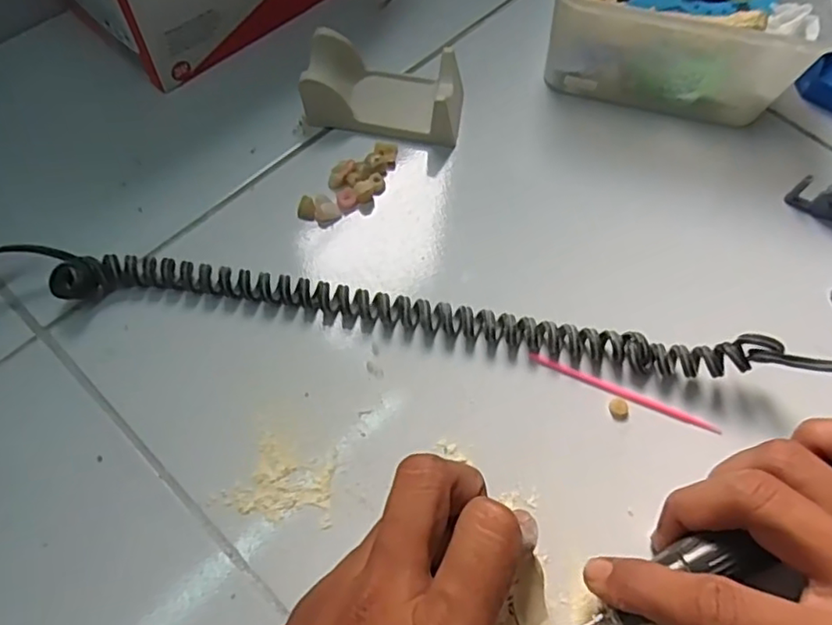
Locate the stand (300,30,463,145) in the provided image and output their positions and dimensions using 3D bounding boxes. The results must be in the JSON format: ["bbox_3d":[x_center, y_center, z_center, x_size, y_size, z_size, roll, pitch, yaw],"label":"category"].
[{"bbox_3d":[-0.018,-0.130,0.359,0.090,0.032,0.049,6,64,-1],"label":"stand"}]

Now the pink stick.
[{"bbox_3d":[0.101,0.039,0.298,0.094,0.004,0.006,22,64,7],"label":"pink stick"}]

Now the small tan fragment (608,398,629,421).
[{"bbox_3d":[0.098,0.046,0.295,0.009,0.004,0.011,-14,66,-11],"label":"small tan fragment"}]

